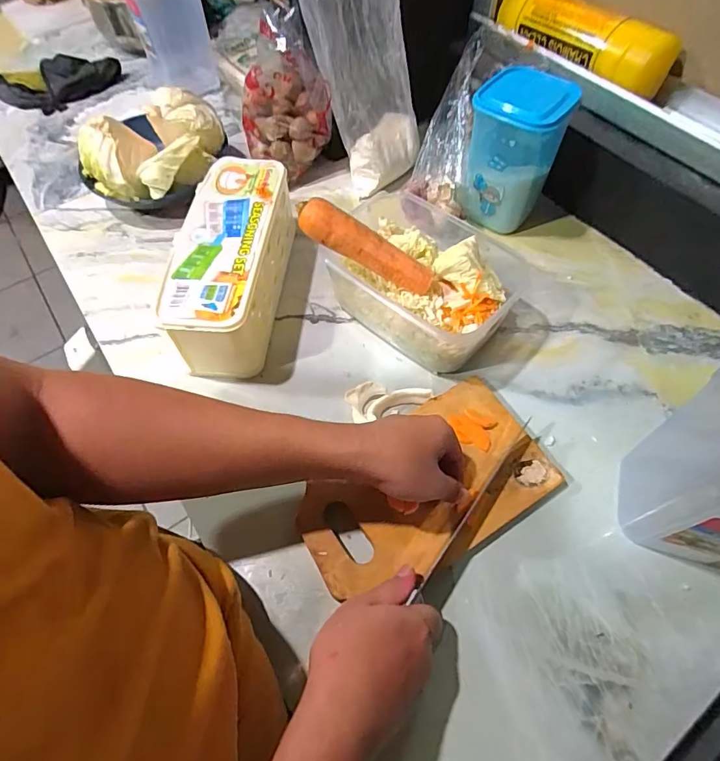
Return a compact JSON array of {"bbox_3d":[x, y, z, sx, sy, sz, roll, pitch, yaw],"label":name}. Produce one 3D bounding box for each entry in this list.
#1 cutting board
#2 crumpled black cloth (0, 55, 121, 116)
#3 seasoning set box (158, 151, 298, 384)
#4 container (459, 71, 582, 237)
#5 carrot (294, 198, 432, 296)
[{"bbox_3d":[0.059,0.099,0.430,0.228,0.013,0.131,-30,63,-15],"label":"cutting board"},{"bbox_3d":[-0.515,-0.488,0.774,0.212,0.046,0.100,-6,59,-2],"label":"crumpled black cloth"},{"bbox_3d":[-0.141,-0.128,0.529,0.093,0.093,0.237,4,59,4],"label":"seasoning set box"},{"bbox_3d":[0.180,-0.266,0.566,0.097,0.155,0.101,17,61,11],"label":"container"},{"bbox_3d":[0.006,-0.133,0.472,0.147,0.032,0.029,28,60,-13],"label":"carrot"}]

